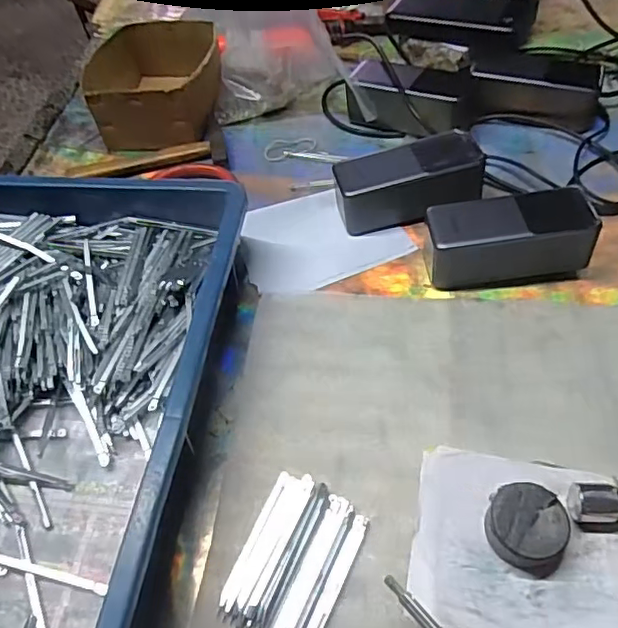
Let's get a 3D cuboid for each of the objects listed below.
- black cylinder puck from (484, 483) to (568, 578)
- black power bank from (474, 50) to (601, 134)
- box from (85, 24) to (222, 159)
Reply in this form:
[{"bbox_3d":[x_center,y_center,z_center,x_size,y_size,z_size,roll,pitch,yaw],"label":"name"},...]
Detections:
[{"bbox_3d":[0.112,0.111,0.292,0.038,0.021,0.039,-3,53,4],"label":"black cylinder puck"},{"bbox_3d":[0.235,-0.236,0.592,0.130,0.054,0.064,7,54,9],"label":"black power bank"},{"bbox_3d":[-0.166,-0.258,0.641,0.124,0.070,0.157,-1,53,3],"label":"box"}]

